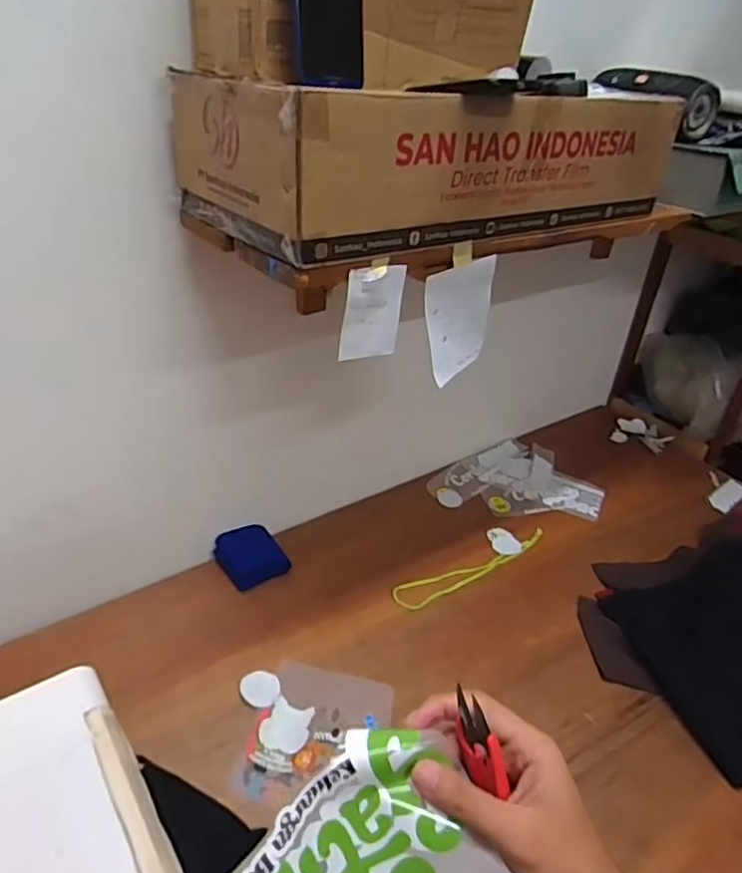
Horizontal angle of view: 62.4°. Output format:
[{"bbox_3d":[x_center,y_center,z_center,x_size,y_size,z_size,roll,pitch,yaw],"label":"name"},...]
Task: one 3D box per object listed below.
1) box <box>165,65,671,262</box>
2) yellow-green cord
[{"bbox_3d":[0.106,-0.363,0.774,0.613,0.146,0.258,-15,39,-28],"label":"box"},{"bbox_3d":[0.207,0.253,1.193,0.373,0.009,0.051,-16,40,-28],"label":"yellow-green cord"}]

